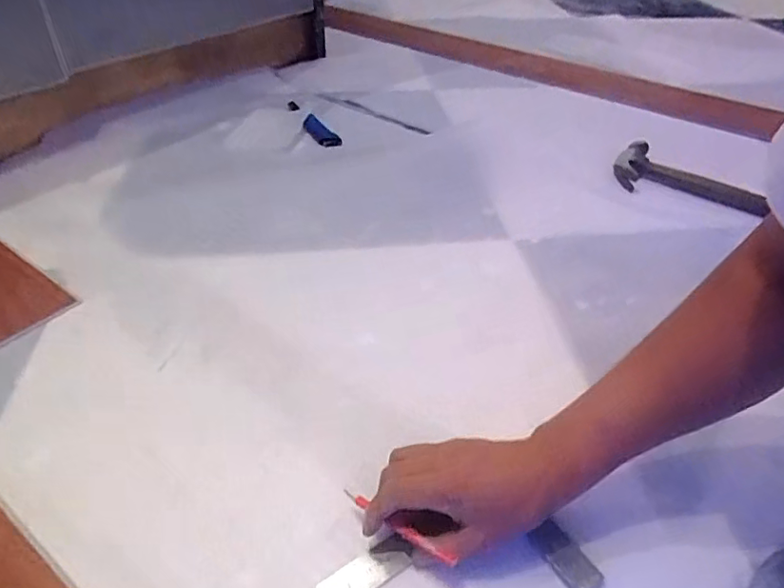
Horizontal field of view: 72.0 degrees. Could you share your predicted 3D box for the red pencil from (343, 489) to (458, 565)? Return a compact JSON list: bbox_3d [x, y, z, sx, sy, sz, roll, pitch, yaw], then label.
[{"bbox_3d":[0.003,0.181,0.425,0.105,0.007,0.006,21,44,31],"label":"red pencil"}]

